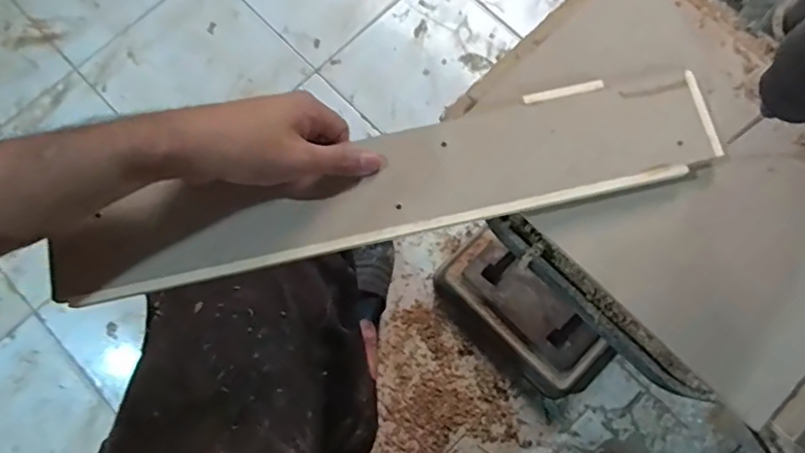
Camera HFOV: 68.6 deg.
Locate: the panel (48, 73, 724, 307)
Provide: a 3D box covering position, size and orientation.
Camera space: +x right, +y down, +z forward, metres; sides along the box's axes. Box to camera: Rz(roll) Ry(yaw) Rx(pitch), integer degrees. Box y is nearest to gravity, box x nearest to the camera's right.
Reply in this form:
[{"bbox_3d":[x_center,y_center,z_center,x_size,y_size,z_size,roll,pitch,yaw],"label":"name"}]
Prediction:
[{"bbox_3d":[-0.007,-0.026,0.394,0.436,0.013,0.073,-14,76,-4],"label":"panel"}]

